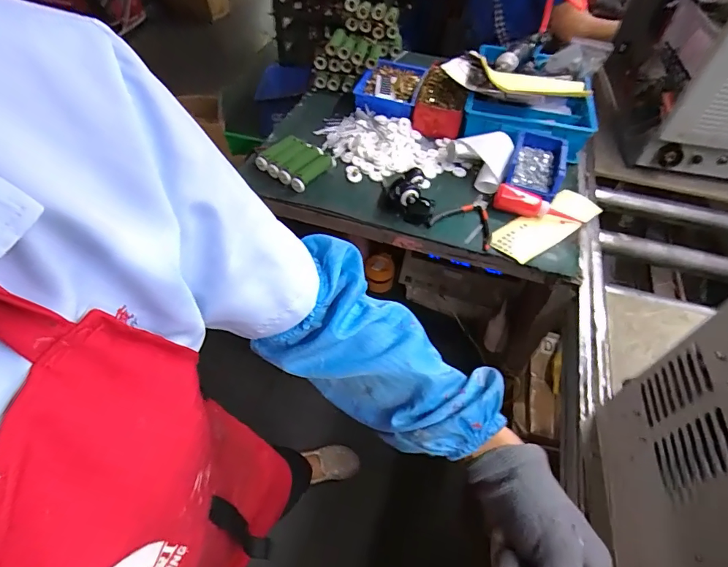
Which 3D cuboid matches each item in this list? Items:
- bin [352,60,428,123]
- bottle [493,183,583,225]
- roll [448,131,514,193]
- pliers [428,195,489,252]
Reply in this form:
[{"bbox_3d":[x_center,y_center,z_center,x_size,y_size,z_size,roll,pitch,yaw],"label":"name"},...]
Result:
[{"bbox_3d":[0.065,-0.478,1.019,0.147,0.051,0.215,14,52,8],"label":"bin"},{"bbox_3d":[0.339,-0.151,0.804,0.170,0.037,0.045,14,52,8],"label":"bottle"},{"bbox_3d":[0.265,-0.267,0.873,0.124,0.063,0.145,-23,56,-20],"label":"roll"},{"bbox_3d":[0.203,-0.130,0.792,0.113,0.009,0.143,25,54,16],"label":"pliers"}]

